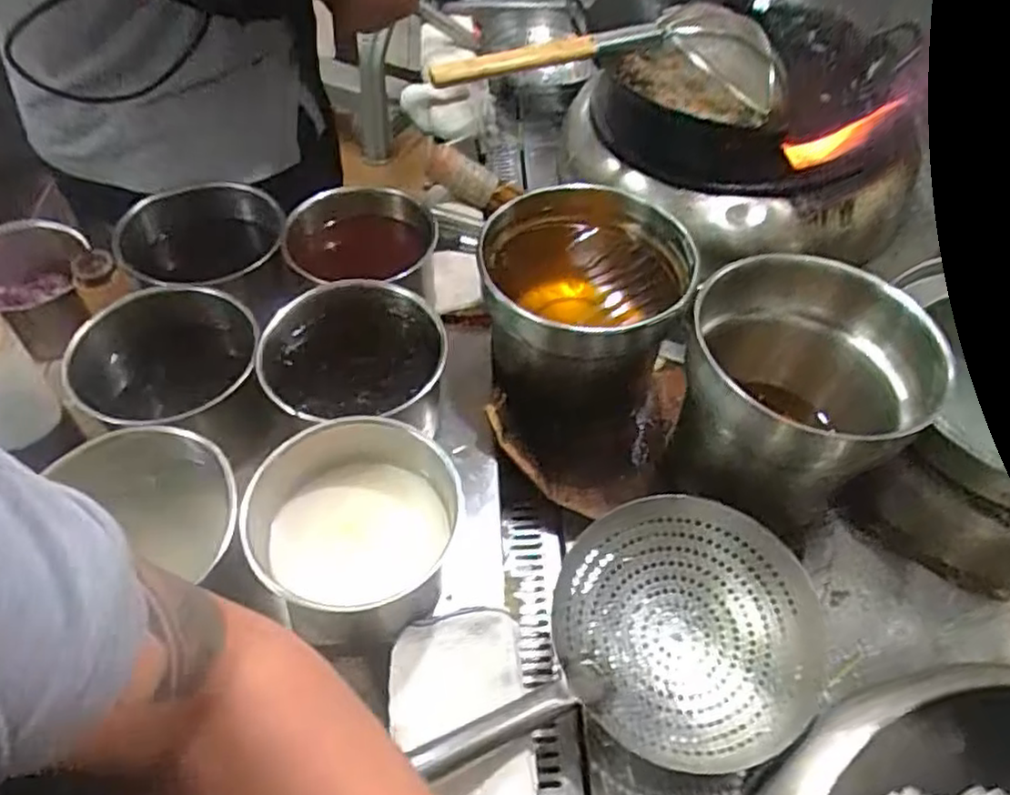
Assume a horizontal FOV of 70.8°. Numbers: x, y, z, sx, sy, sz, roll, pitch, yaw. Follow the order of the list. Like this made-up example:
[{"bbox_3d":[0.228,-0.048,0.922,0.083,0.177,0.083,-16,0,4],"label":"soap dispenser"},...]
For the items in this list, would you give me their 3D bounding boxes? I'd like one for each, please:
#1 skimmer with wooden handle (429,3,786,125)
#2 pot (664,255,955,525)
[{"bbox_3d":[0.150,-0.468,0.987,0.476,0.099,0.144,-1,52,-5],"label":"skimmer with wooden handle"},{"bbox_3d":[0.285,0.000,0.713,0.204,0.209,0.168,17,53,9],"label":"pot"}]

